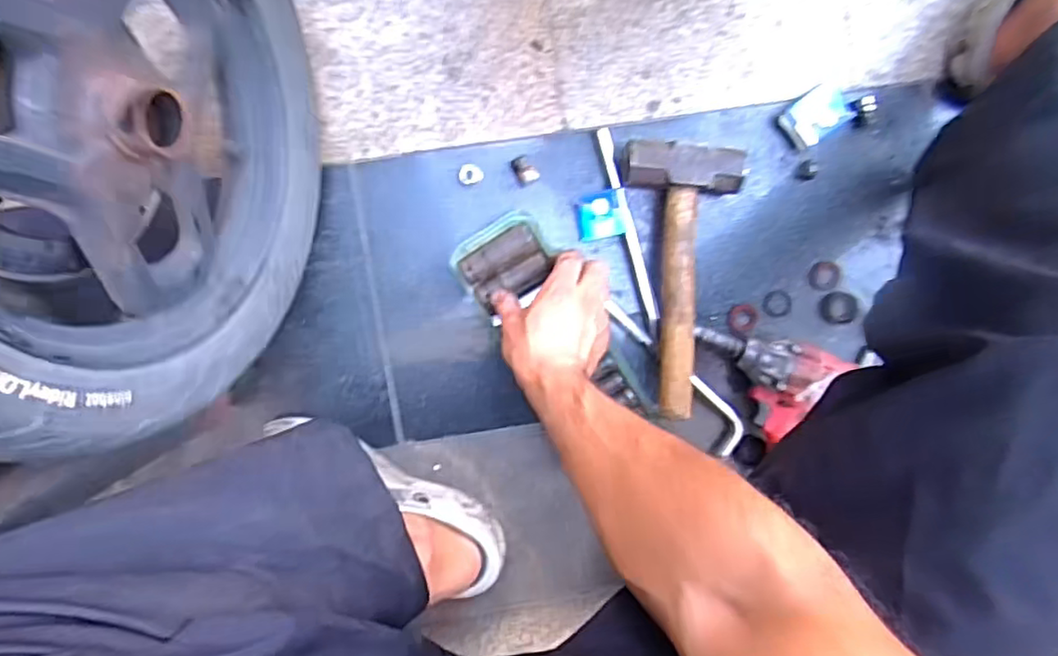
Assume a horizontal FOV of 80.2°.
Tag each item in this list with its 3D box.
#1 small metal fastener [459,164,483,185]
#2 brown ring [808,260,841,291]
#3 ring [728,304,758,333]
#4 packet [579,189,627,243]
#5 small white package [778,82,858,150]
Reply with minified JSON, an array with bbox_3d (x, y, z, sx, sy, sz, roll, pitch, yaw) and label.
[{"bbox_3d":[-0.059,-0.156,0.641,0.025,0.009,0.021,-4,96,-2],"label":"small metal fastener"},{"bbox_3d":[0.317,-0.057,0.676,0.033,0.008,0.032,0,96,-2],"label":"brown ring"},{"bbox_3d":[0.228,-0.010,0.669,0.025,0.012,0.029,12,96,-3],"label":"ring"},{"bbox_3d":[0.072,-0.114,0.637,0.044,0.011,0.045,-5,100,25],"label":"packet"},{"bbox_3d":[0.291,-0.215,0.635,0.069,0.021,0.047,-36,96,2],"label":"small white package"}]

